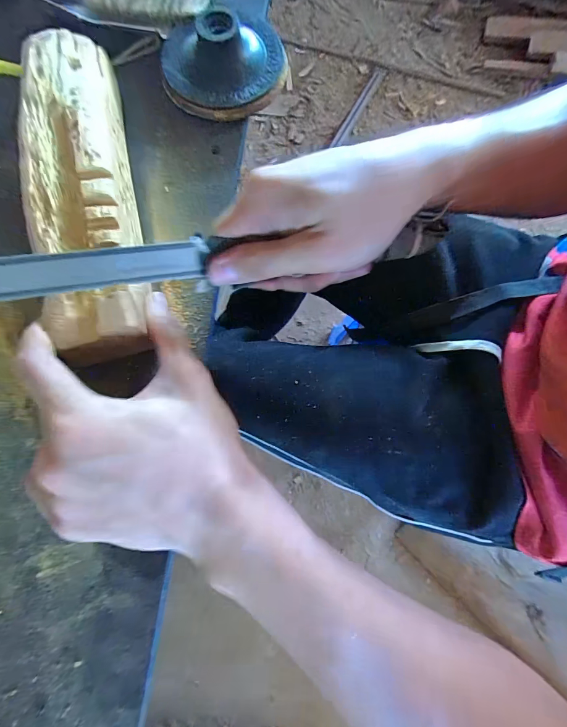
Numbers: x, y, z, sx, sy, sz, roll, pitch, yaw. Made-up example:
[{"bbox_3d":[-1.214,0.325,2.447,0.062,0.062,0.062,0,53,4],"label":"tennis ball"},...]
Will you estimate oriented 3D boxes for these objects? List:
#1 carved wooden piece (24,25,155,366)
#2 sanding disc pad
[{"bbox_3d":[-0.119,-0.102,0.208,0.053,0.034,0.214,-13,77,-2],"label":"carved wooden piece"},{"bbox_3d":[-0.043,-0.219,0.242,0.087,0.027,0.081,-1,79,0],"label":"sanding disc pad"}]

